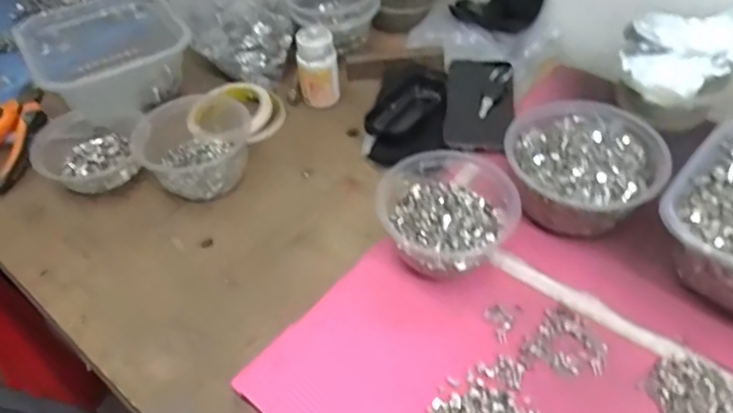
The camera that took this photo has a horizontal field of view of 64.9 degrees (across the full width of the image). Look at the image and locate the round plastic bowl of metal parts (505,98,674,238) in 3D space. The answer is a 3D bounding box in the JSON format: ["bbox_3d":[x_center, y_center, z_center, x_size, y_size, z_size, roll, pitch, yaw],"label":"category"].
[{"bbox_3d":[0.197,-0.033,0.530,0.131,0.070,0.125,-2,47,3],"label":"round plastic bowl of metal parts"}]

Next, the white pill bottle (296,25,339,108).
[{"bbox_3d":[-0.056,-0.158,0.664,0.044,0.083,0.040,-7,47,-2],"label":"white pill bottle"}]

